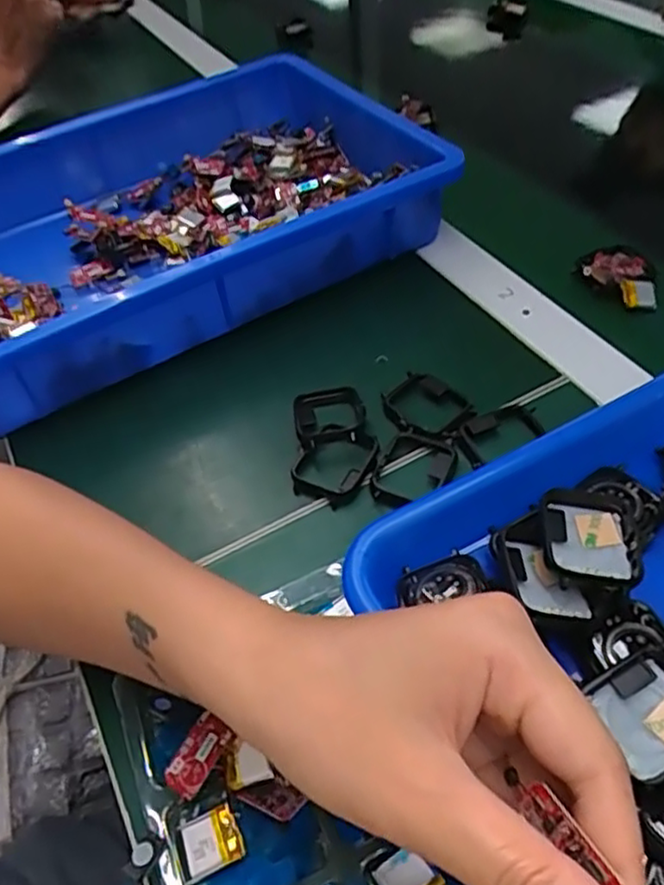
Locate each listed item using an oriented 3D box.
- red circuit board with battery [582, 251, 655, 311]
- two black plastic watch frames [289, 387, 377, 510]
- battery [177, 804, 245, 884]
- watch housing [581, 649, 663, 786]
[{"bbox_3d":[0.186,-0.104,0.423,0.033,0.011,0.052,-22,51,-14],"label":"red circuit board with battery"},{"bbox_3d":[0.001,-0.002,0.357,0.043,0.017,0.074,-4,49,2],"label":"two black plastic watch frames"},{"bbox_3d":[-0.044,0.143,0.240,0.023,0.004,0.018,-27,69,0],"label":"battery"},{"bbox_3d":[0.111,0.094,0.232,0.037,0.010,0.036,-25,52,-16],"label":"watch housing"}]

